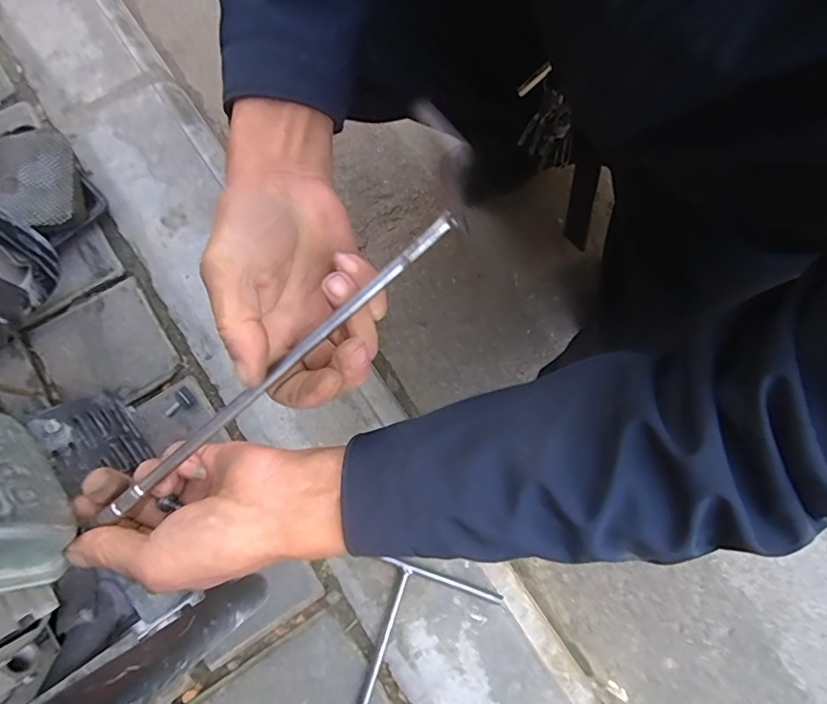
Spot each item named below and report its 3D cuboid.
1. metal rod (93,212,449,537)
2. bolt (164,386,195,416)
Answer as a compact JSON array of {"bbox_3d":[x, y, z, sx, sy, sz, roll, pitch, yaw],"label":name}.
[{"bbox_3d":[-0.081,0.014,0.287,0.266,0.005,0.010,-40,80,6],"label":"metal rod"},{"bbox_3d":[-0.224,0.050,0.495,0.030,0.017,0.017,-42,81,-9],"label":"bolt"}]

